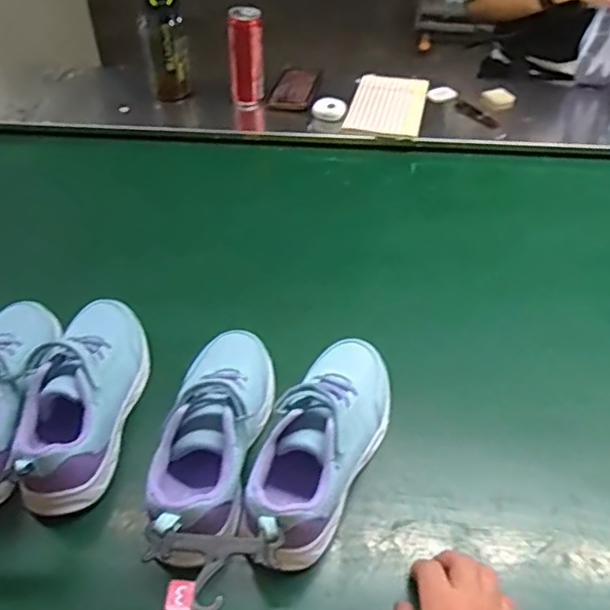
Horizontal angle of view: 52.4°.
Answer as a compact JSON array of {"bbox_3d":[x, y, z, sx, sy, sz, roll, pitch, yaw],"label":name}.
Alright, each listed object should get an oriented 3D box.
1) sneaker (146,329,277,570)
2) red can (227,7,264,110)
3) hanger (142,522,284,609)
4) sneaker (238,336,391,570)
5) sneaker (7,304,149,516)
[{"bbox_3d":[-0.079,0.111,0.578,0.092,0.078,0.223,3,43,4],"label":"sneaker"},{"bbox_3d":[-0.097,-0.413,1.038,0.055,0.152,0.049,-3,43,-3],"label":"red can"},{"bbox_3d":[-0.070,0.191,0.447,0.097,0.019,0.062,4,43,4],"label":"hanger"},{"bbox_3d":[0.015,0.125,0.565,0.082,0.082,0.243,17,45,17],"label":"sneaker"},{"bbox_3d":[-0.213,0.084,0.616,0.105,0.077,0.235,3,43,3],"label":"sneaker"}]

